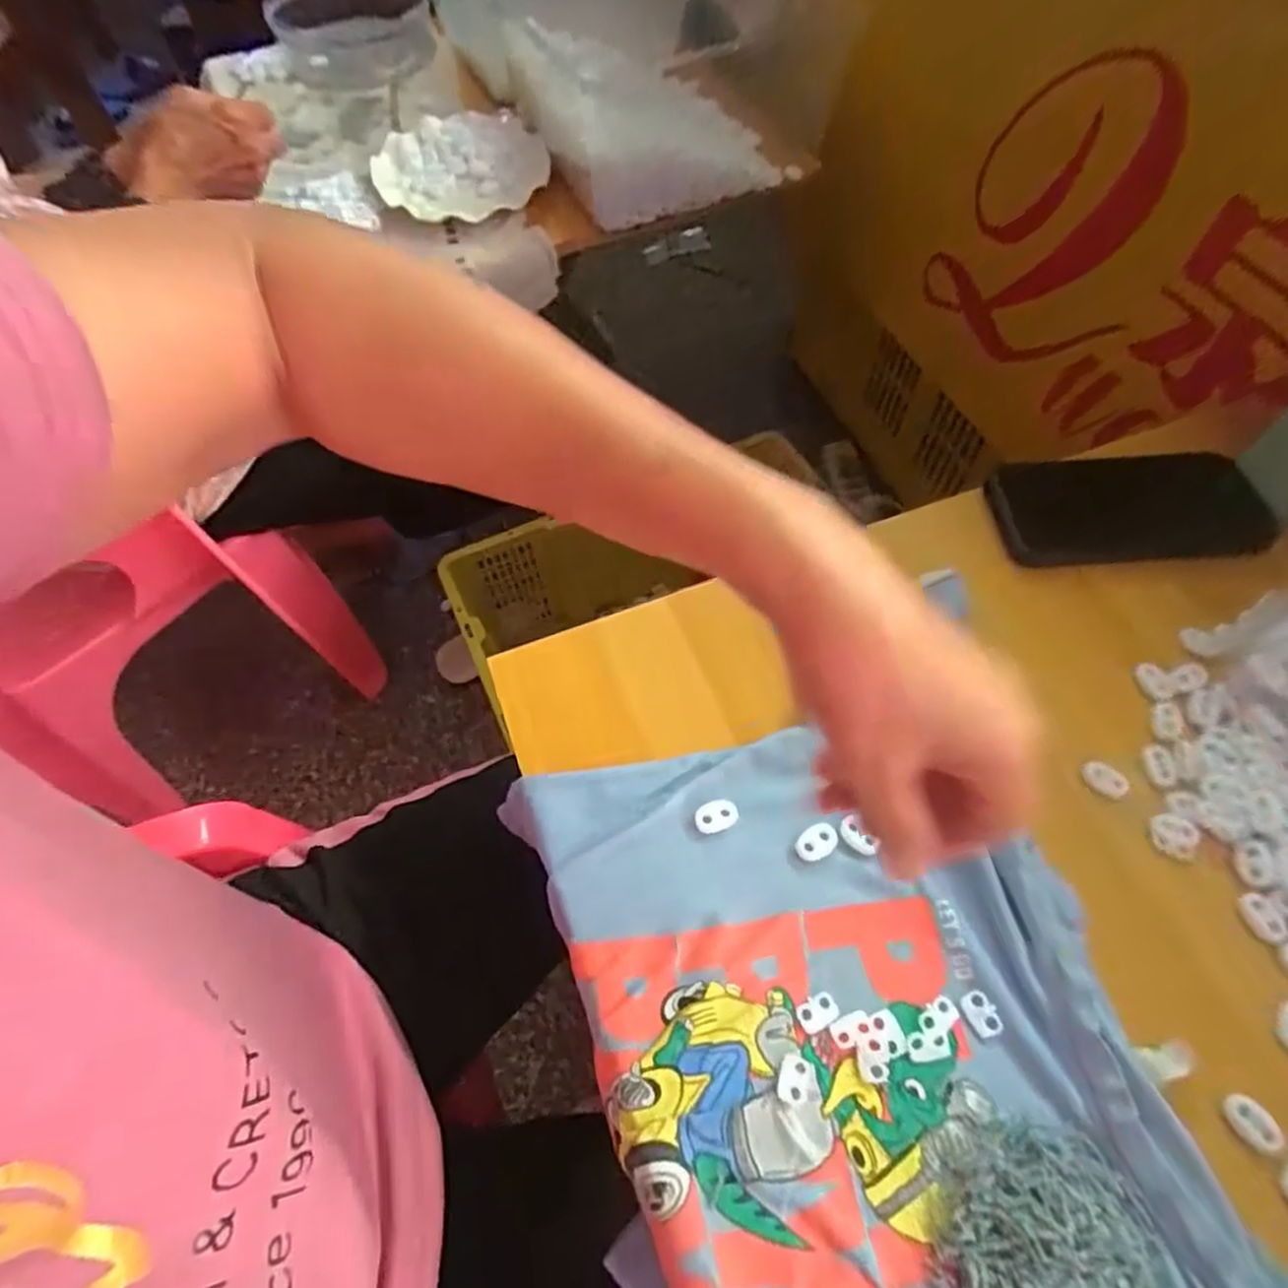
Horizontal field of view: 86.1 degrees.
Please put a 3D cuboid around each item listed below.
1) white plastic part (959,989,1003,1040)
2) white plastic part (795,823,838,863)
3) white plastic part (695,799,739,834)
[{"bbox_3d":[0.156,0.171,0.318,0.013,0.004,0.019,-25,62,-12],"label":"white plastic part"},{"bbox_3d":[0.090,0.104,0.359,0.023,0.005,0.015,-31,63,-15],"label":"white plastic part"},{"bbox_3d":[0.039,0.091,0.366,0.023,0.004,0.016,-12,60,-4],"label":"white plastic part"}]

